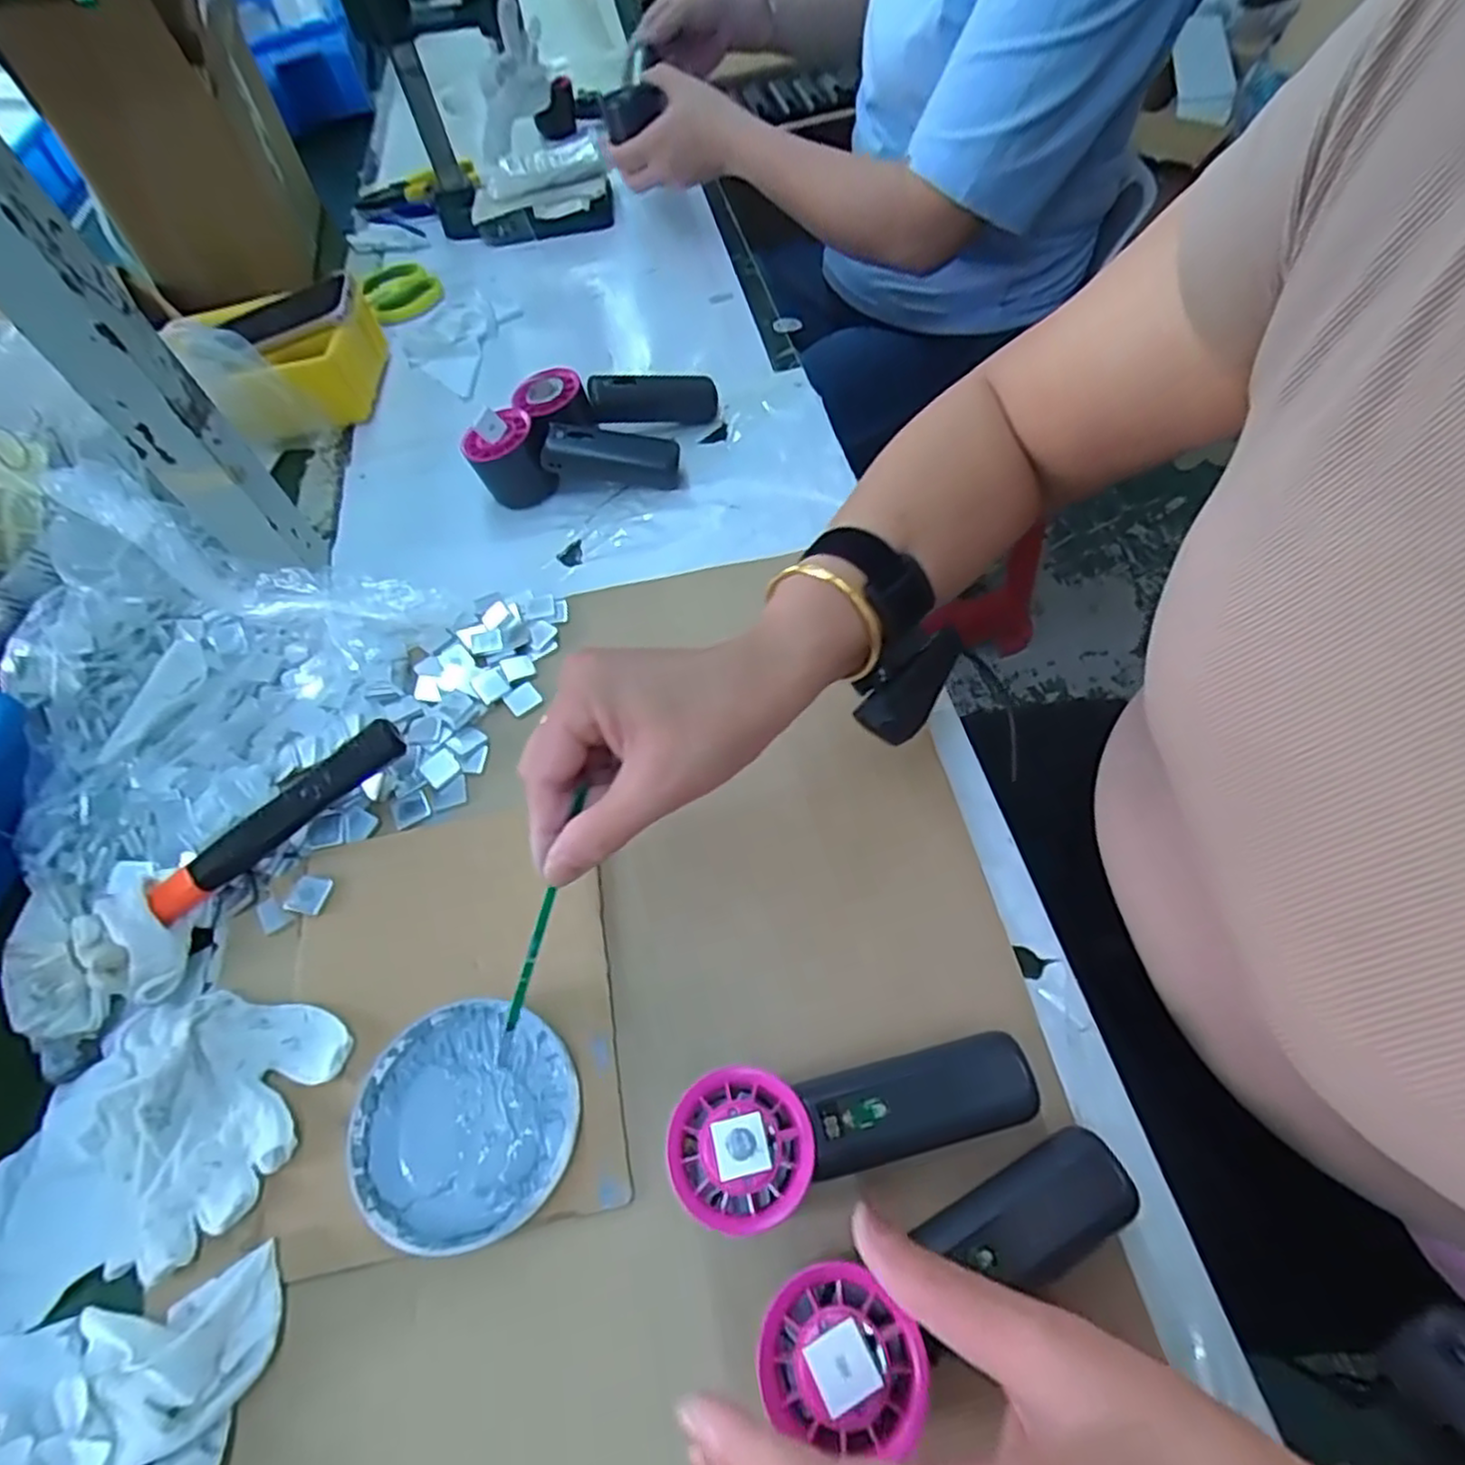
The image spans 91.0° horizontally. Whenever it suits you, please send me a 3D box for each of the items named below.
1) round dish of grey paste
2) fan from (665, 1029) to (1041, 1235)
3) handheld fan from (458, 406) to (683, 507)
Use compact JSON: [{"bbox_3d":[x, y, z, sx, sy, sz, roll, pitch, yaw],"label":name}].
[{"bbox_3d":[-0.123,0.178,0.334,0.099,0.017,0.098,-2,58,3],"label":"round dish of grey paste"},{"bbox_3d":[0.052,0.163,0.308,0.150,0.056,0.052,-15,58,-5],"label":"fan"},{"bbox_3d":[-0.123,-0.217,0.555,0.159,0.053,0.049,-6,58,1],"label":"handheld fan"}]

